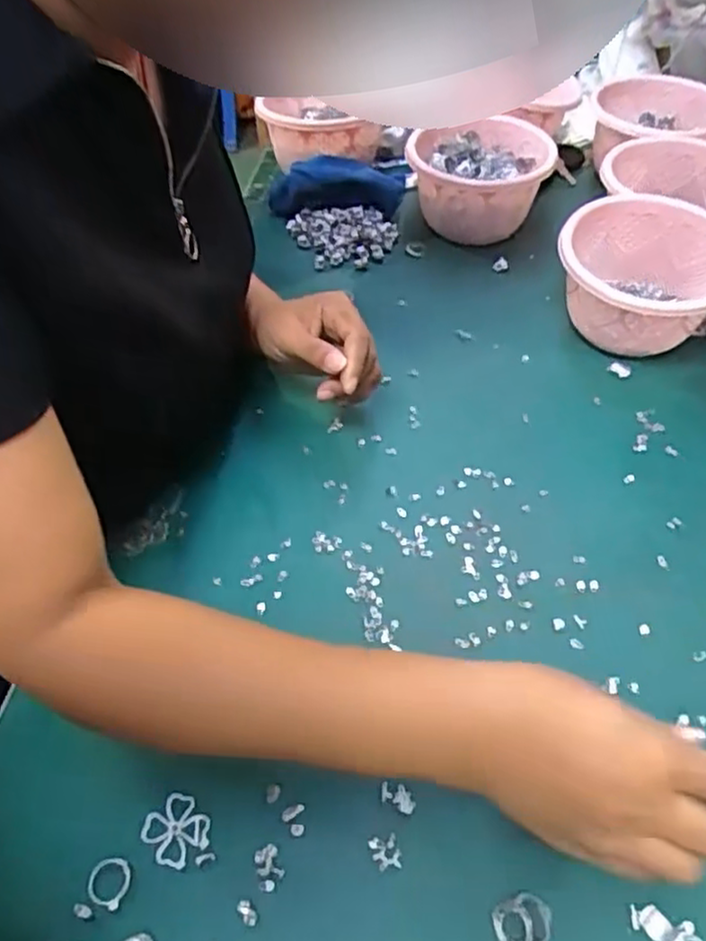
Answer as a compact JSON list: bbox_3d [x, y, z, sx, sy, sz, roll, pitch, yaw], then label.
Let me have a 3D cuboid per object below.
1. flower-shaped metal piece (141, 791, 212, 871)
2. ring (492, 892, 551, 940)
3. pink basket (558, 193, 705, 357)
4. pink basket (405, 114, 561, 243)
[{"bbox_3d":[-0.098,0.201,0.392,0.035,0.004,0.033,36,60,28],"label":"flower-shaped metal piece"},{"bbox_3d":[0.087,0.229,0.356,0.030,0.007,0.023,-20,52,-14],"label":"ring"},{"bbox_3d":[0.254,-0.162,0.625,0.145,0.102,0.124,26,56,22],"label":"pink basket"},{"bbox_3d":[0.132,-0.298,0.748,0.139,0.098,0.128,21,54,19],"label":"pink basket"}]

